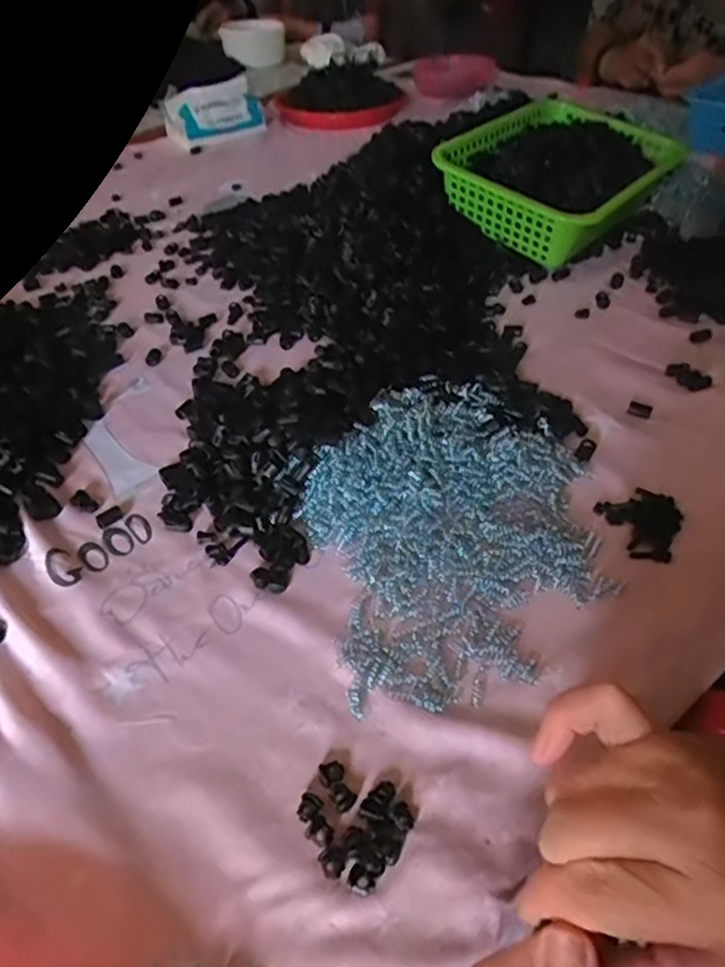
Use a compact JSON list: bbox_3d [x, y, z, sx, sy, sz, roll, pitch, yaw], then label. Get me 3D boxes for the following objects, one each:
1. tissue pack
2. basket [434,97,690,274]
[{"bbox_3d":[-0.248,-0.626,1.088,0.166,0.084,0.067,-16,48,-13],"label":"tissue pack"},{"bbox_3d":[0.246,-0.383,0.807,0.221,0.091,0.293,28,54,26],"label":"basket"}]

